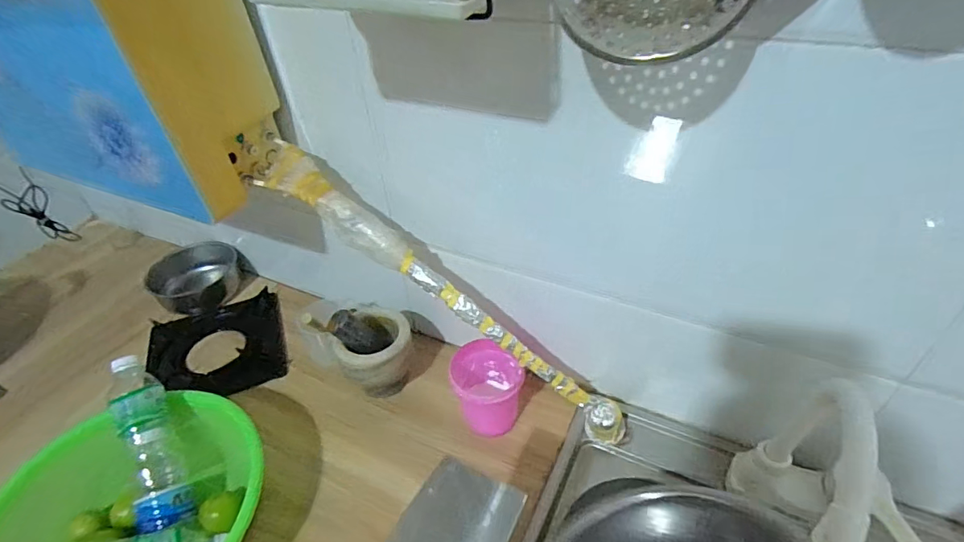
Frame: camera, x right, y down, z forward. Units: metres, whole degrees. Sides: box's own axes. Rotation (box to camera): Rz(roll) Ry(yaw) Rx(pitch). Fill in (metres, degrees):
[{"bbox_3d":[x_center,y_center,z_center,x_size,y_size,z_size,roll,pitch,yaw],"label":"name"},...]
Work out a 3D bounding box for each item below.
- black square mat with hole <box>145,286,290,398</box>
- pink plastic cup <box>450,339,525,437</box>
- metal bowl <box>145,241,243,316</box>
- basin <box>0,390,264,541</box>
[{"bbox_3d":[-0.435,0.123,0.817,0.211,0.017,0.201,-15,42,-11],"label":"black square mat with hole"},{"bbox_3d":[0.005,0.157,0.675,0.087,0.100,0.100,-16,43,-13],"label":"pink plastic cup"},{"bbox_3d":[-0.537,0.010,0.939,0.152,0.055,0.163,-3,41,2],"label":"metal bowl"},{"bbox_3d":[-0.385,0.286,0.555,0.273,0.104,0.293,29,51,32],"label":"basin"}]

